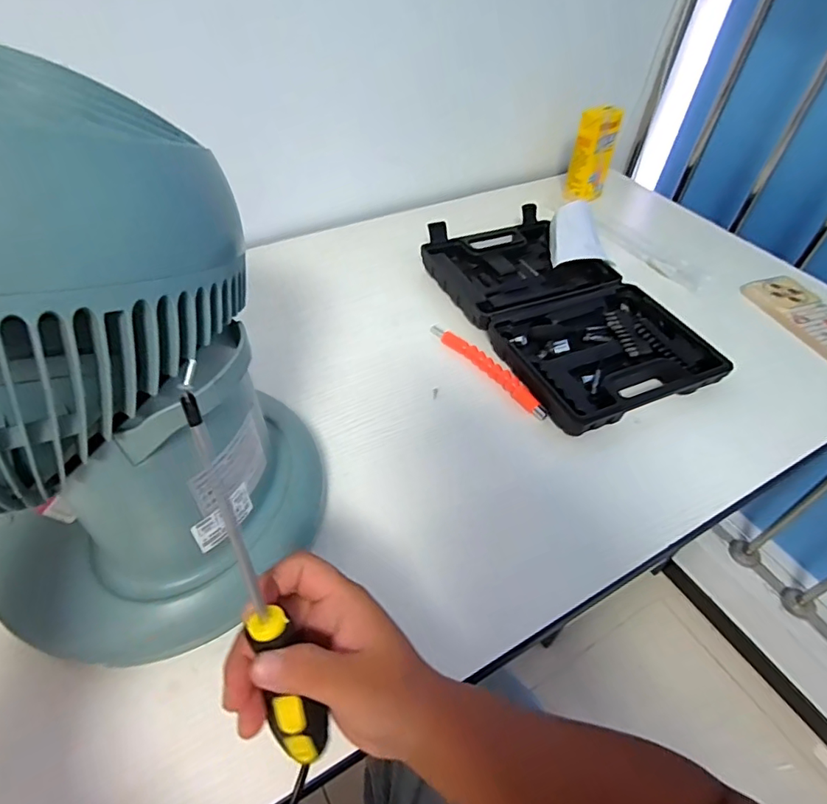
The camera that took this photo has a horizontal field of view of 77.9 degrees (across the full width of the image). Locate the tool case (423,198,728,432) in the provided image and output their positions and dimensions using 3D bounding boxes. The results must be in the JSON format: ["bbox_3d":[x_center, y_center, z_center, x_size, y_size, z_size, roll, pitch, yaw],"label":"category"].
[{"bbox_3d":[0.170,-0.116,0.605,0.211,0.032,0.342,-16,51,-18],"label":"tool case"}]

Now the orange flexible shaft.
[{"bbox_3d":[0.078,-0.038,0.544,0.018,0.010,0.165,-28,55,-27],"label":"orange flexible shaft"}]

